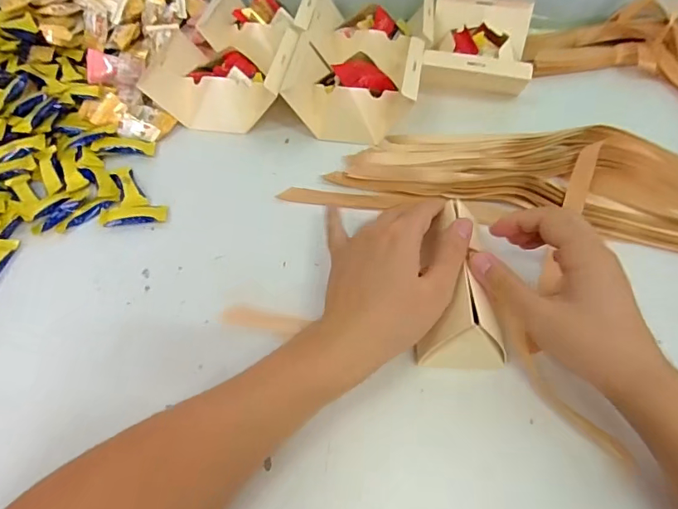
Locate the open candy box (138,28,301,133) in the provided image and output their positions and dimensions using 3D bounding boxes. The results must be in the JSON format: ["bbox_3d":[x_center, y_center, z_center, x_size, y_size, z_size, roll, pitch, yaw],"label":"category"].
[{"bbox_3d":[-0.144,-0.218,0.579,0.180,0.062,0.125,10,55,8],"label":"open candy box"}]

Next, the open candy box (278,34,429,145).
[{"bbox_3d":[0.017,-0.201,0.561,0.152,0.063,0.129,7,54,6],"label":"open candy box"}]

